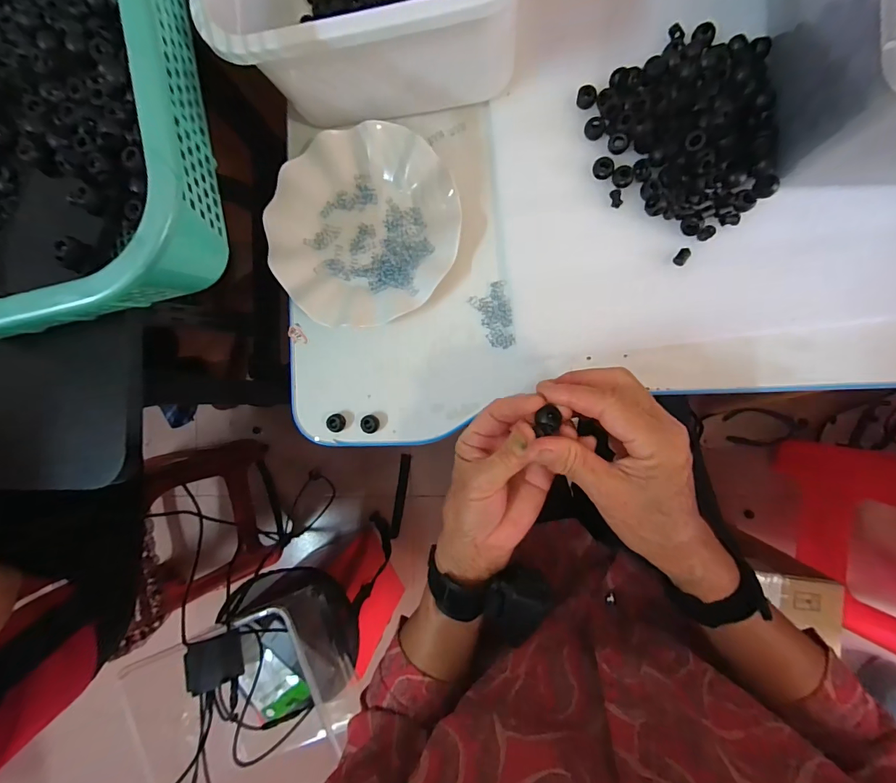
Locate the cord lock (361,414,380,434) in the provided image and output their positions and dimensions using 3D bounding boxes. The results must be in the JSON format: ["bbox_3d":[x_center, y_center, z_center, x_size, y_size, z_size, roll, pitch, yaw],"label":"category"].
[{"bbox_3d":[-0.074,0.031,0.388,0.016,0.013,0.016,-5,89,7],"label":"cord lock"}]

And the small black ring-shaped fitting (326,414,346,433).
[{"bbox_3d":[-0.109,0.031,0.393,0.016,0.011,0.017,0,89,7],"label":"small black ring-shaped fitting"}]

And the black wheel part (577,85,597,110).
[{"bbox_3d":[0.123,-0.260,0.359,0.017,0.007,0.016,0,89,7],"label":"black wheel part"}]

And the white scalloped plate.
[{"bbox_3d":[-0.081,-0.155,0.384,0.178,0.020,0.177,0,89,7],"label":"white scalloped plate"}]

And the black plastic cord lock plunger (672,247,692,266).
[{"bbox_3d":[0.203,-0.117,0.350,0.010,0.009,0.016,35,93,6],"label":"black plastic cord lock plunger"}]

